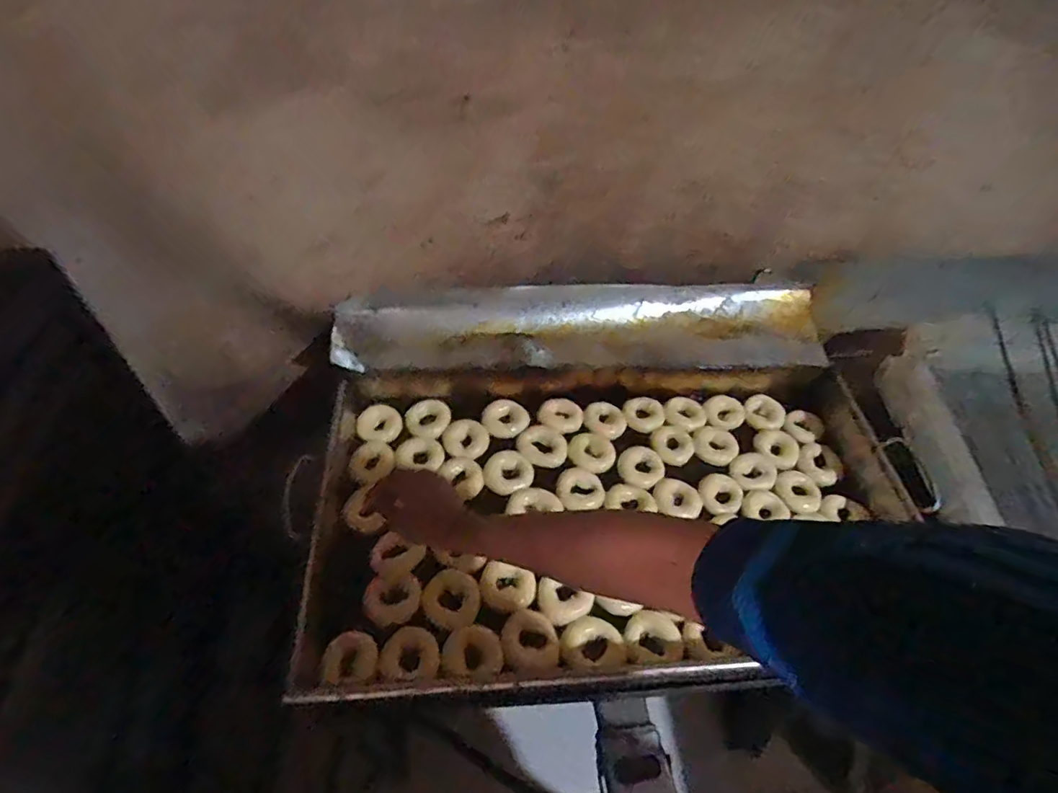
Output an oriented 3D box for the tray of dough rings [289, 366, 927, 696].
[{"bbox_3d":[0.145,0.153,0.840,0.861,0.110,0.500,-2,51,-6],"label":"tray of dough rings"}]

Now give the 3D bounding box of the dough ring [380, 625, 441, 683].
[{"bbox_3d":[-0.156,0.338,0.728,0.074,0.026,0.061,-5,51,-9],"label":"dough ring"}]

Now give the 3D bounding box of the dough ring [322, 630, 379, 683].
[{"bbox_3d":[-0.228,0.331,0.712,0.068,0.015,0.059,-2,51,-6],"label":"dough ring"}]

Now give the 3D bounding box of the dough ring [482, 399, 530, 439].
[{"bbox_3d":[-0.040,0.032,0.956,0.075,0.021,0.076,2,50,-3],"label":"dough ring"}]

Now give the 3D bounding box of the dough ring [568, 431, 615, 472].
[{"bbox_3d":[0.106,0.091,0.929,0.076,0.015,0.070,2,50,-3],"label":"dough ring"}]

